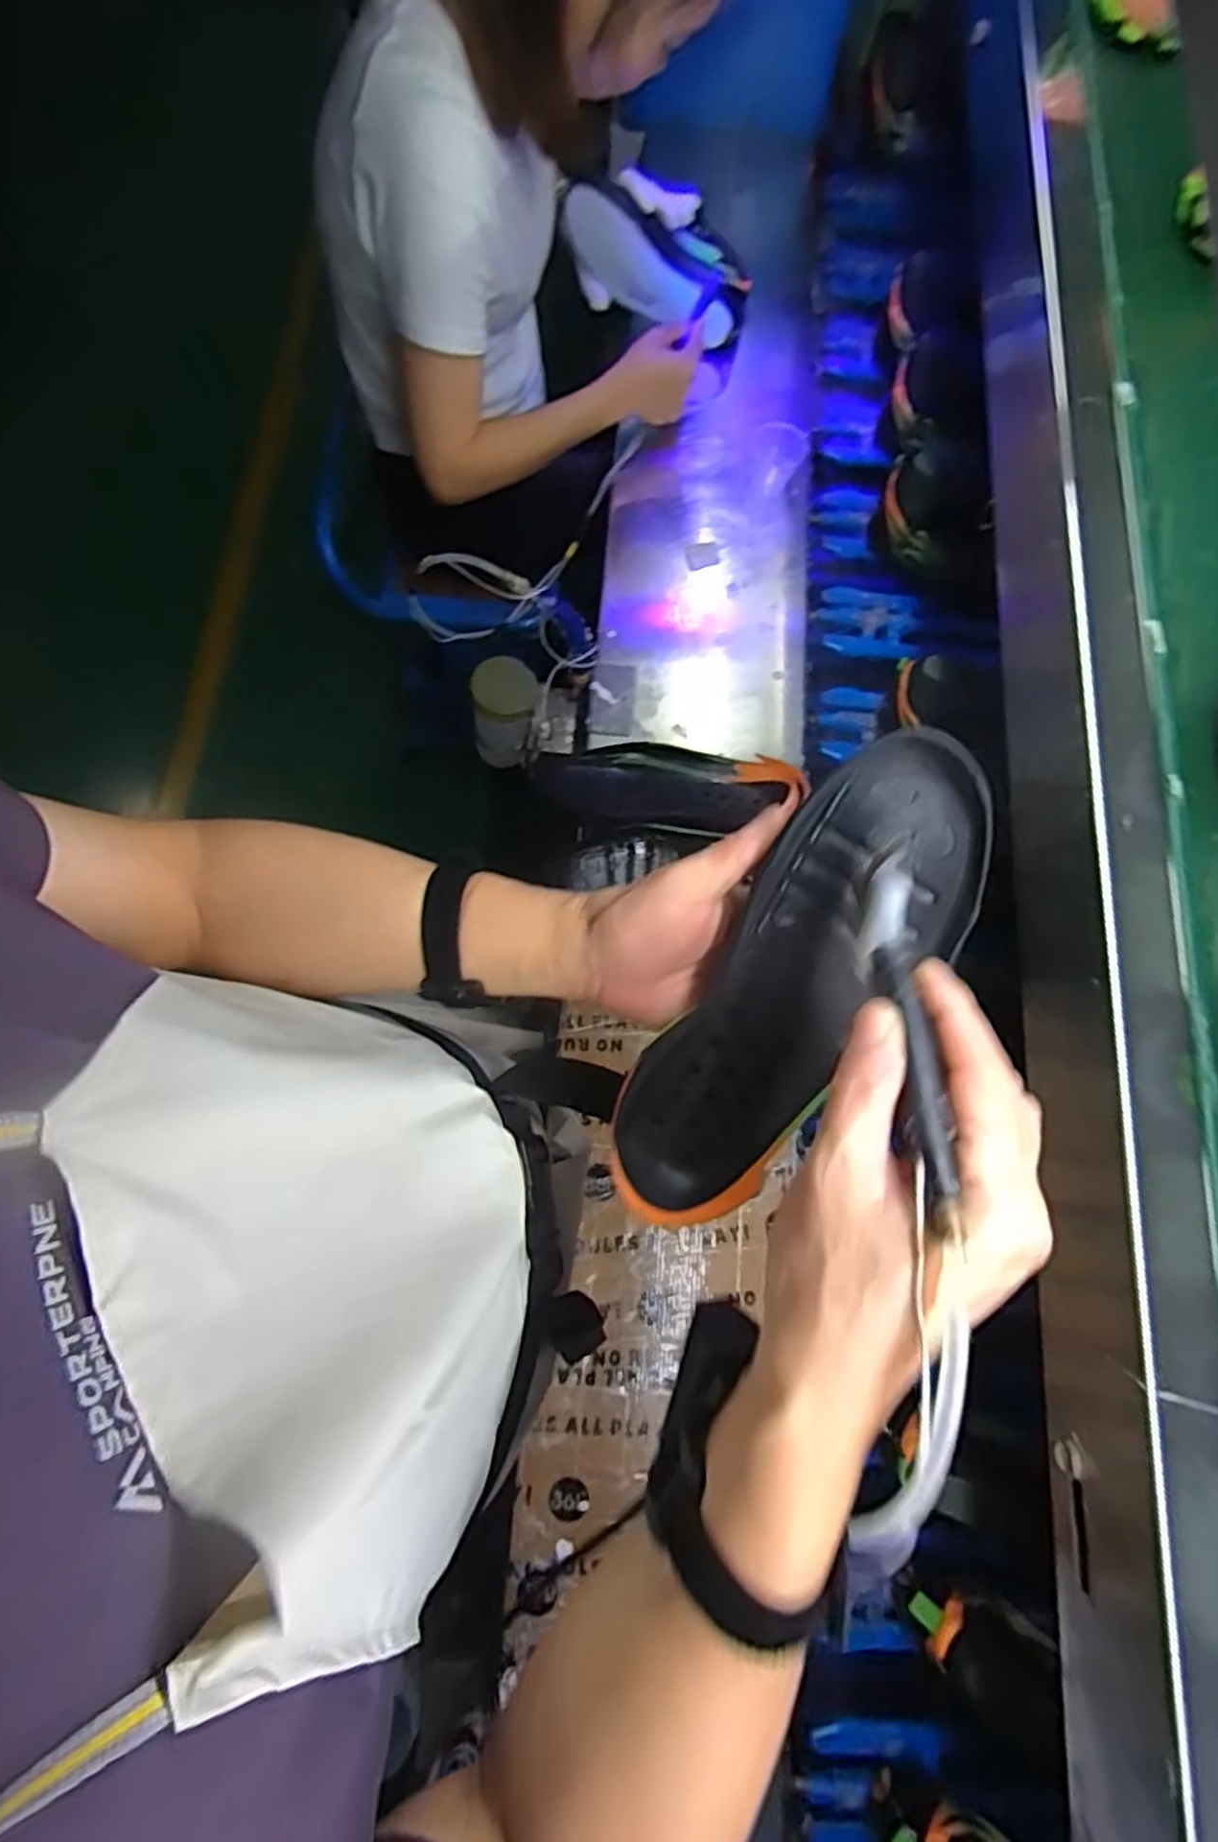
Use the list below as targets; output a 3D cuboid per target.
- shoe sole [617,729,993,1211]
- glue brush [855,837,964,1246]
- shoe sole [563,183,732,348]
[{"bbox_3d":[0.089,0.032,0.351,0.085,0.049,0.243,32,104,7],"label":"shoe sole"},{"bbox_3d":[0.106,0.034,0.270,0.018,0.021,0.154,7,50,0],"label":"glue brush"},{"bbox_3d":[0.044,-0.775,0.910,0.225,0.075,0.042,23,73,-21],"label":"shoe sole"}]

